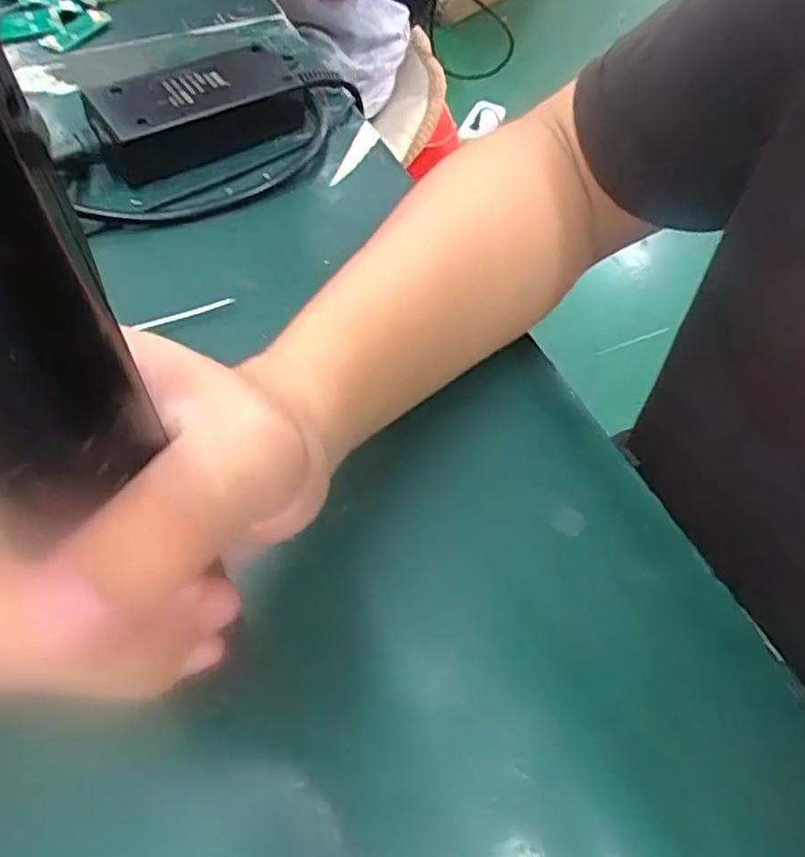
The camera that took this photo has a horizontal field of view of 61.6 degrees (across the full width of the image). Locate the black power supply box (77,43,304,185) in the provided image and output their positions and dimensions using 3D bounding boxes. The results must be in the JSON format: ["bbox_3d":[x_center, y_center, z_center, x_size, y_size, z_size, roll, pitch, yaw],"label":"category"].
[{"bbox_3d":[-0.117,-0.188,0.396,0.123,0.034,0.054,-28,64,-20],"label":"black power supply box"}]

